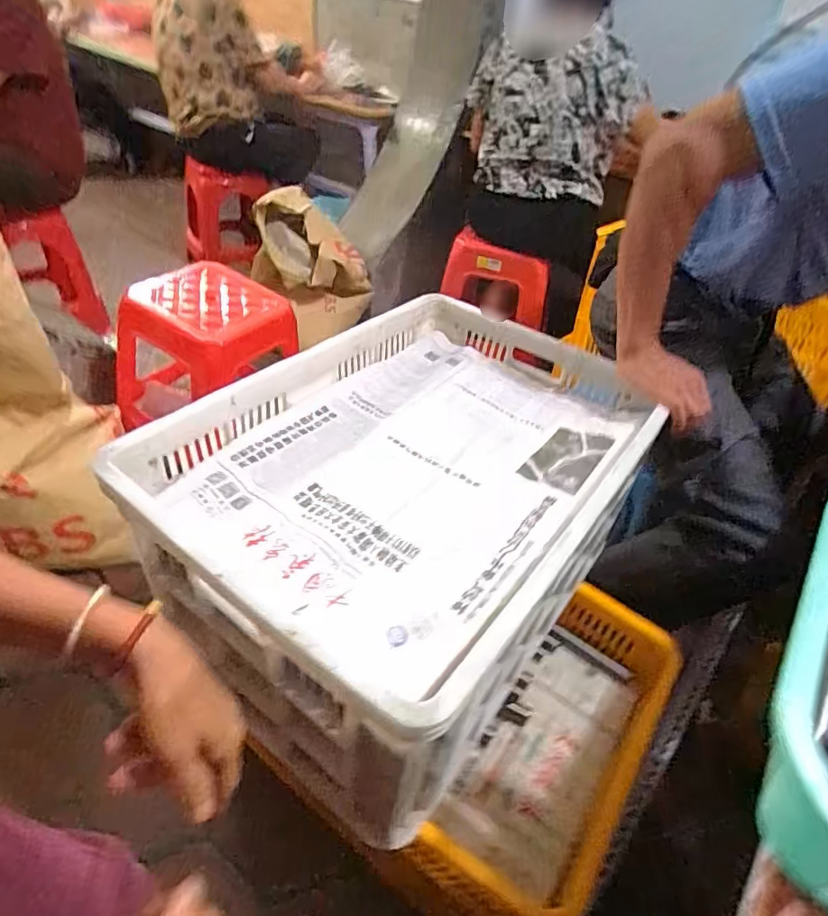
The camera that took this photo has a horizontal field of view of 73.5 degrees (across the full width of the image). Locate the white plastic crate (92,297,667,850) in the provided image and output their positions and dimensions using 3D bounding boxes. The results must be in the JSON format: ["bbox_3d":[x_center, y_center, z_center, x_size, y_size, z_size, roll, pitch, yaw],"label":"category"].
[{"bbox_3d":[0.011,0.054,0.734,0.413,0.275,0.610,29,45,23],"label":"white plastic crate"}]

